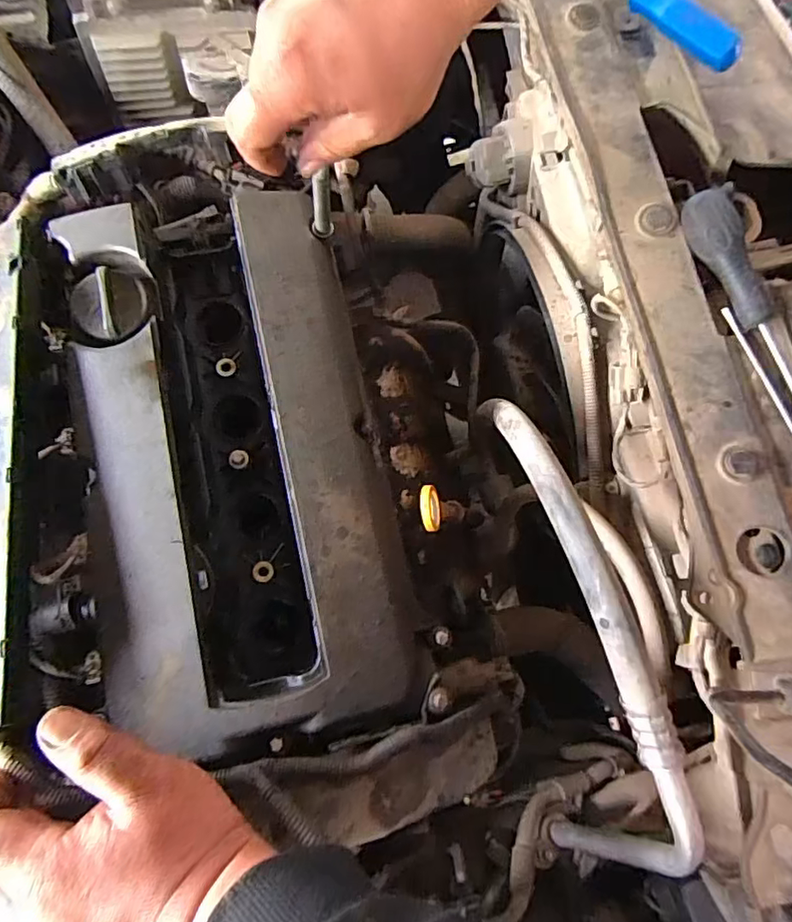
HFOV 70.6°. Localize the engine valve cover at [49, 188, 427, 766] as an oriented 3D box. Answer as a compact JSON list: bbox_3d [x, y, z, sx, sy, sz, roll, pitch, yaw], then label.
[{"bbox_3d":[-0.115,-0.006,0.421,0.195,0.079,0.388,-13,78,-3],"label":"engine valve cover"}]

